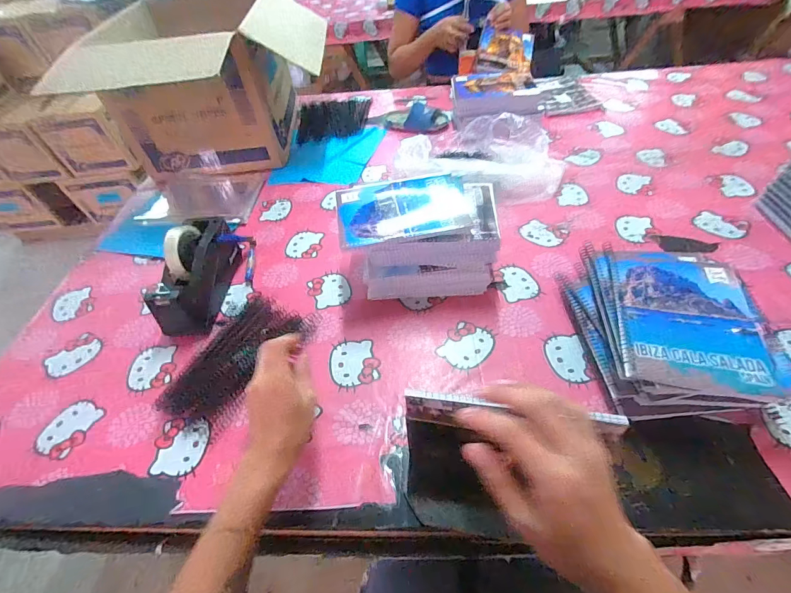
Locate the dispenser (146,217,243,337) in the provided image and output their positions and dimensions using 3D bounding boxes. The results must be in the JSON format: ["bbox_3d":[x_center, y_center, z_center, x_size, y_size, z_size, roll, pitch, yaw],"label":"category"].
[{"bbox_3d":[-0.338,-0.043,0.636,0.073,0.114,0.203,-3,49,4],"label":"dispenser"}]

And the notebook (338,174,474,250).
[{"bbox_3d":[0.014,-0.140,0.586,0.208,0.009,0.142,-11,50,-3],"label":"notebook"}]

